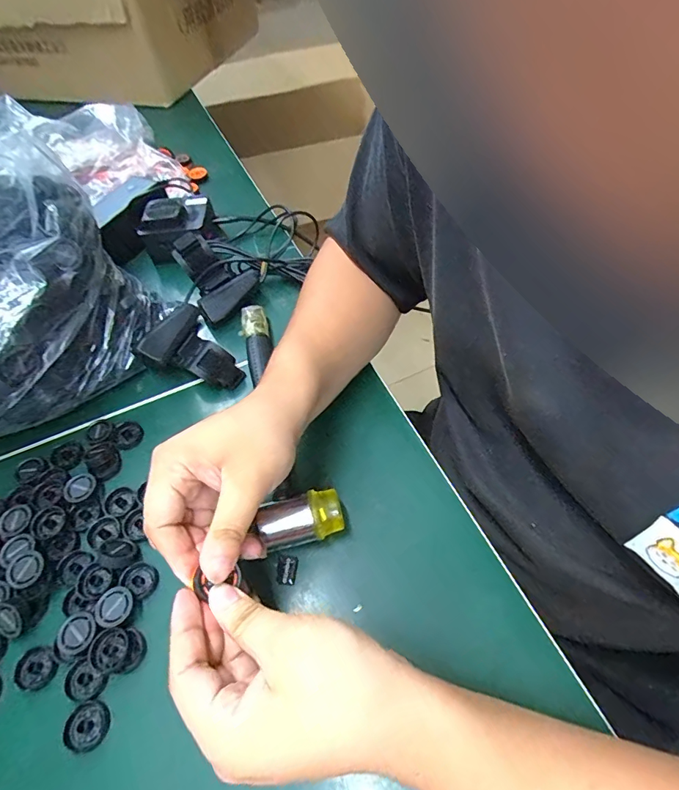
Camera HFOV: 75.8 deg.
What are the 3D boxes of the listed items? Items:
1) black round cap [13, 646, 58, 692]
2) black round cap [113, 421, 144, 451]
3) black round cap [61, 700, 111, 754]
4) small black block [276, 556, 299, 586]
[{"bbox_3d":[-0.200,0.180,0.287,0.026,0.004,0.024,-2,54,3],"label":"black round cap"},{"bbox_3d":[-0.189,0.036,0.391,0.022,0.007,0.027,-21,55,-11],"label":"black round cap"},{"bbox_3d":[-0.154,0.202,0.266,0.026,0.004,0.025,-2,54,3],"label":"black round cap"},{"bbox_3d":[-0.038,0.128,0.318,0.015,0.005,0.018,0,54,5],"label":"small black block"}]

